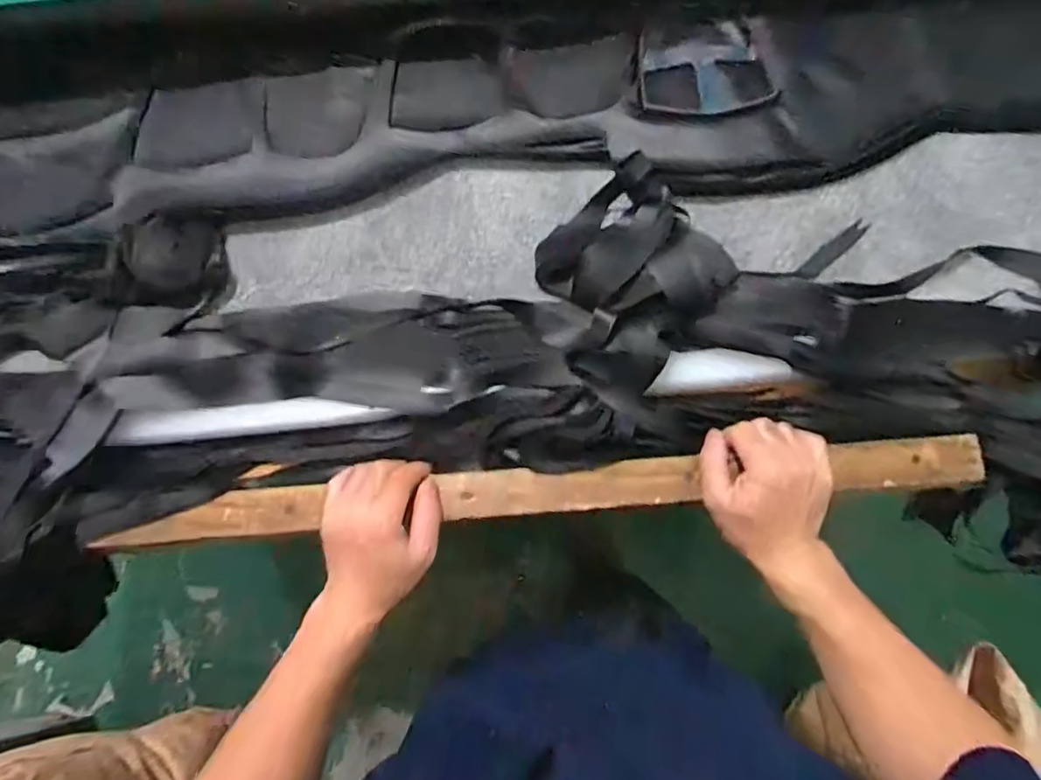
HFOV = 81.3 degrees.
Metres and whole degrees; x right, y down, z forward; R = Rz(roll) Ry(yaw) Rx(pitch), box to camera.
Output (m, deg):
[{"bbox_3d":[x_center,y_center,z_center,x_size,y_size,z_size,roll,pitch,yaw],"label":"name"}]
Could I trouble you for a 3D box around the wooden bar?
[{"bbox_3d":[0.022,0.087,0.522,0.735,0.019,0.043,-5,71,1],"label":"wooden bar"}]

